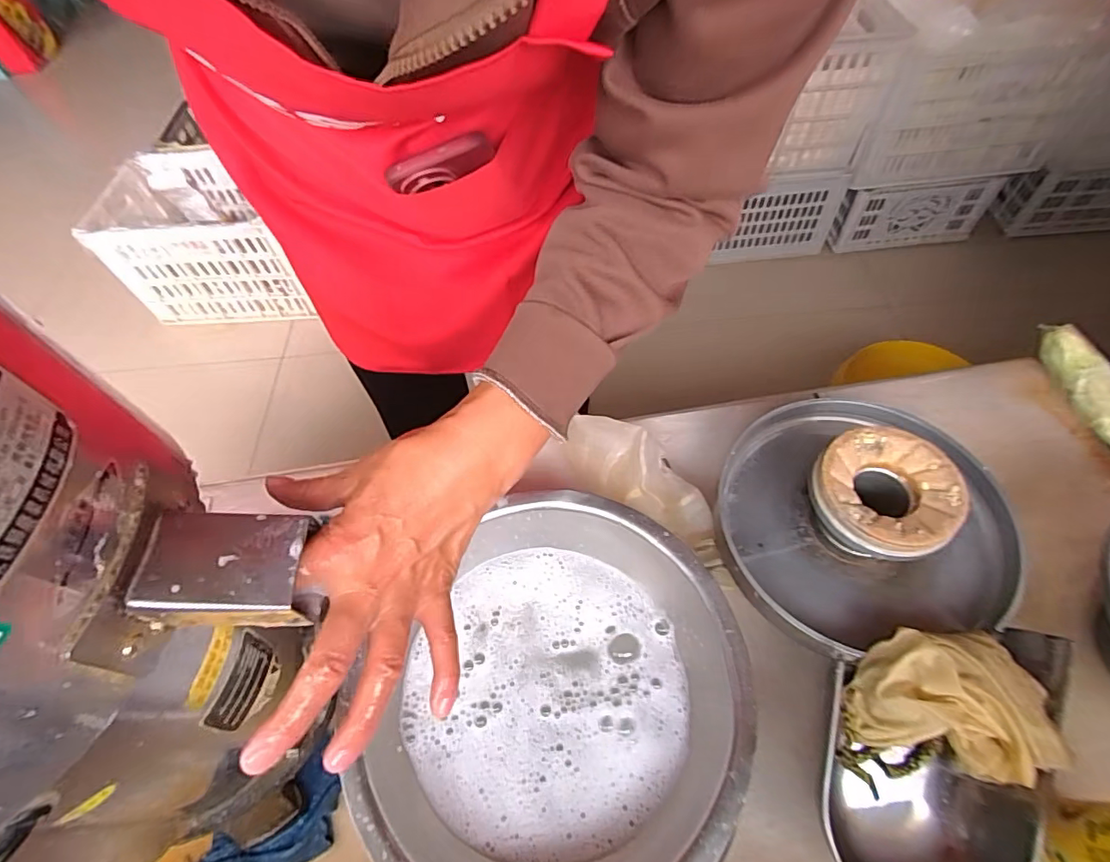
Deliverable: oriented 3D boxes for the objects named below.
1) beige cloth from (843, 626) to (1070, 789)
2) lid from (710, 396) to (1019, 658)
[{"bbox_3d":[0.287,0.189,0.388,0.119,0.071,0.099,14,59,13],"label":"beige cloth"},{"bbox_3d":[0.272,0.067,0.458,0.231,0.102,0.221,-2,57,3],"label":"lid"}]

